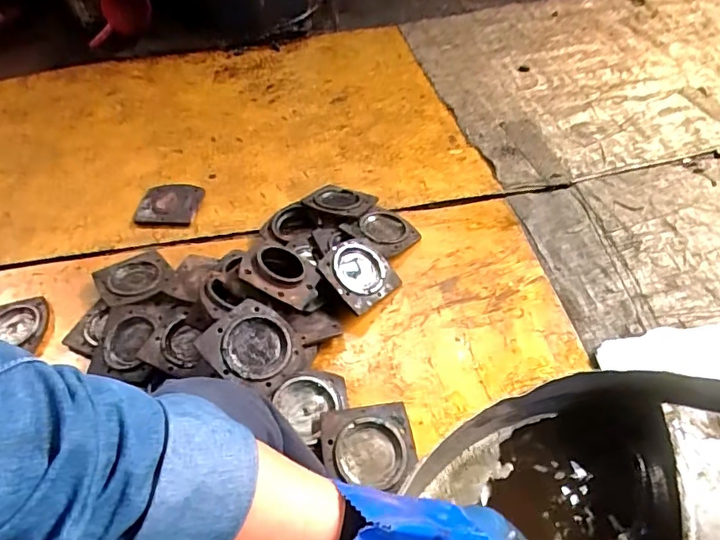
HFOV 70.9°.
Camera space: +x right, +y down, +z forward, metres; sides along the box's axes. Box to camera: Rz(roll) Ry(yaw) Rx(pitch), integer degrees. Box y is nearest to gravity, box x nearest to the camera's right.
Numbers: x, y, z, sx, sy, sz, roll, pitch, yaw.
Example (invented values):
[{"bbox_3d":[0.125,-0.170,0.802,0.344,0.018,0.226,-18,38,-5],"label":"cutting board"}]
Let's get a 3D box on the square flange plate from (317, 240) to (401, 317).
[{"bbox_3d":[-0.001,0.002,1.232,0.181,0.030,0.192,46,47,15],"label":"square flange plate"}]

